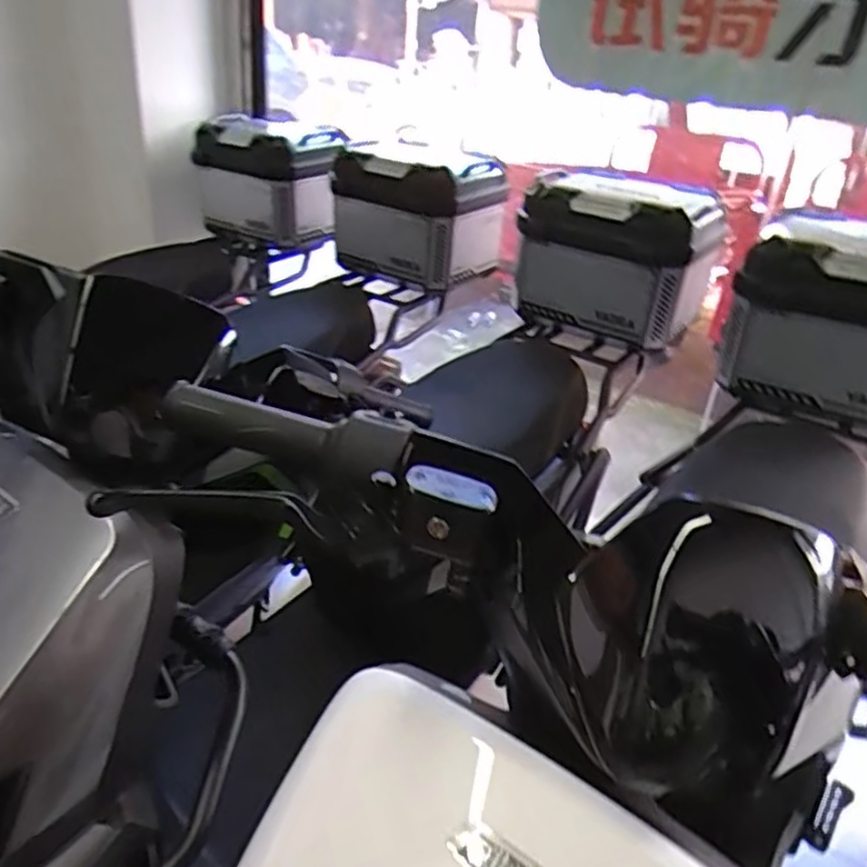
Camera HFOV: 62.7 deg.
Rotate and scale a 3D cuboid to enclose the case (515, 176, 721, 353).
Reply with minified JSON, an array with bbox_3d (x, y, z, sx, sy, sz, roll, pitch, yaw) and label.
[{"bbox_3d":[0.414,-0.387,1.615,0.405,0.322,0.264,21,31,26],"label":"case"}]

